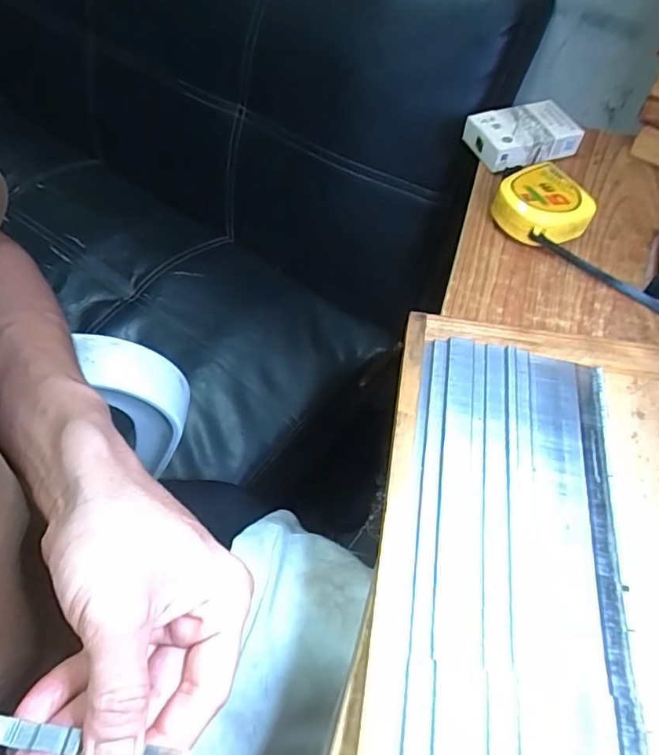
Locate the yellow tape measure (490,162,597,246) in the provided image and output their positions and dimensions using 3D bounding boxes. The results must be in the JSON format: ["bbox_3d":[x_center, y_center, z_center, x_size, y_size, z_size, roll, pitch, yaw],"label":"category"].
[{"bbox_3d":[0.167,-0.133,0.418,0.064,0.035,0.067,-29,62,-18],"label":"yellow tape measure"}]

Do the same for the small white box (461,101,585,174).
[{"bbox_3d":[0.175,-0.218,0.477,0.087,0.029,0.065,-21,60,-14],"label":"small white box"}]

